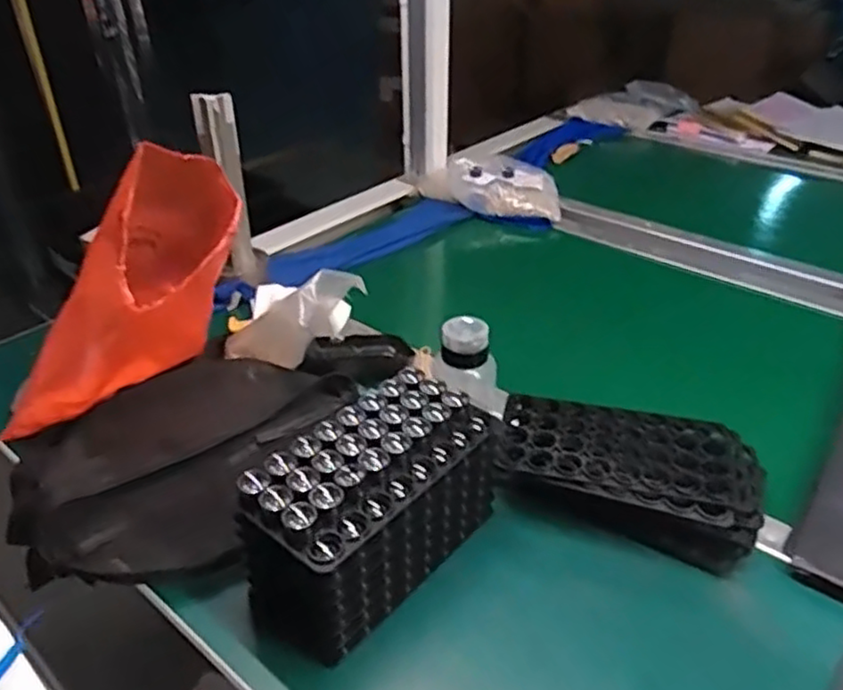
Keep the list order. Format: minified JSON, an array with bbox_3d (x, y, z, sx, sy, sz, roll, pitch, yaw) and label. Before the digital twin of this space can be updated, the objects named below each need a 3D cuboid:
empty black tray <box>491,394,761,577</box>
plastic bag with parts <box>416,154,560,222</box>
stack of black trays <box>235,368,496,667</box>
[{"bbox_3d":[0.176,0.110,0.600,0.220,0.054,0.128,10,37,17],"label":"empty black tray"},{"bbox_3d":[0.111,-0.266,1.171,0.247,0.055,0.146,6,35,10],"label":"plastic bag with parts"},{"bbox_3d":[-0.037,0.125,0.534,0.096,0.124,0.201,26,44,34],"label":"stack of black trays"}]

